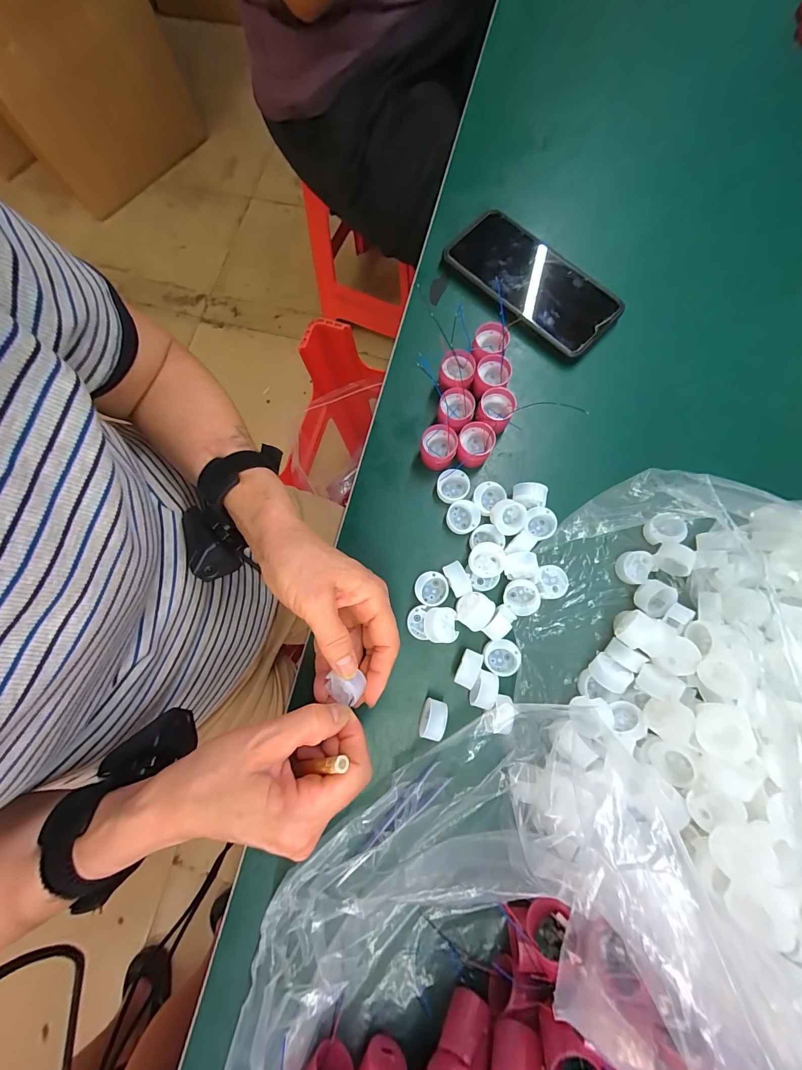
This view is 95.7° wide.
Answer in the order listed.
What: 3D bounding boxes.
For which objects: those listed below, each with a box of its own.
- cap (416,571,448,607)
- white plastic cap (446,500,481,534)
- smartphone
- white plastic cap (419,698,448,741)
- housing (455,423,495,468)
[{"bbox_3d":[0.025,0.044,0.293,0.026,0.011,0.026,-4,80,2],"label":"cap"},{"bbox_3d":[0.052,-0.014,0.306,0.027,0.015,0.027,0,80,2],"label":"white plastic cap"},{"bbox_3d":[0.122,-0.240,0.343,0.167,0.013,0.080,43,84,9],"label":"smartphone"},{"bbox_3d":[0.025,0.138,0.275,0.018,0.022,0.026,14,81,5],"label":"white plastic cap"},{"bbox_3d":[0.062,-0.074,0.309,0.029,0.033,0.031,6,80,3],"label":"housing"}]

